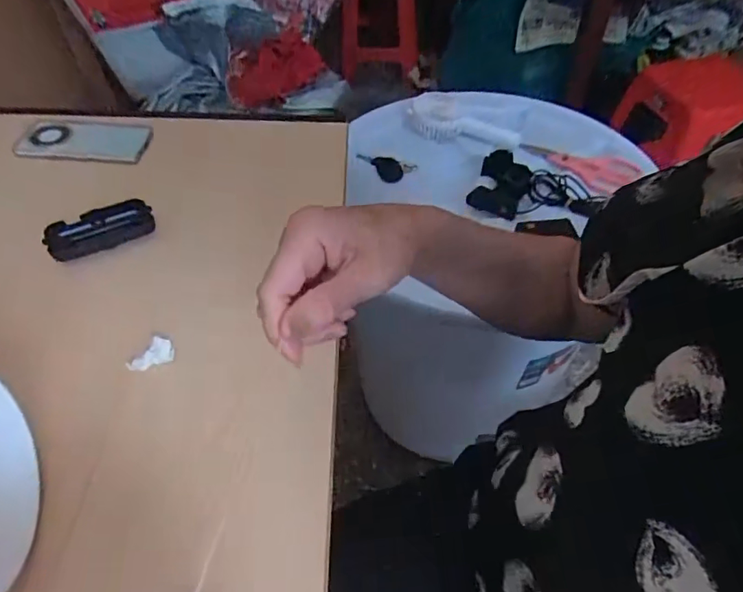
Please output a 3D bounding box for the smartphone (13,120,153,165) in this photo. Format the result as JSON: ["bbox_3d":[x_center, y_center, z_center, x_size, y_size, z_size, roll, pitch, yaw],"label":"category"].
[{"bbox_3d":[-0.386,-0.207,0.684,0.163,0.014,0.075,1,57,-5],"label":"smartphone"}]

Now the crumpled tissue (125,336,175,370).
[{"bbox_3d":[-0.208,0.056,0.479,0.042,0.015,0.021,-27,54,-21],"label":"crumpled tissue"}]

